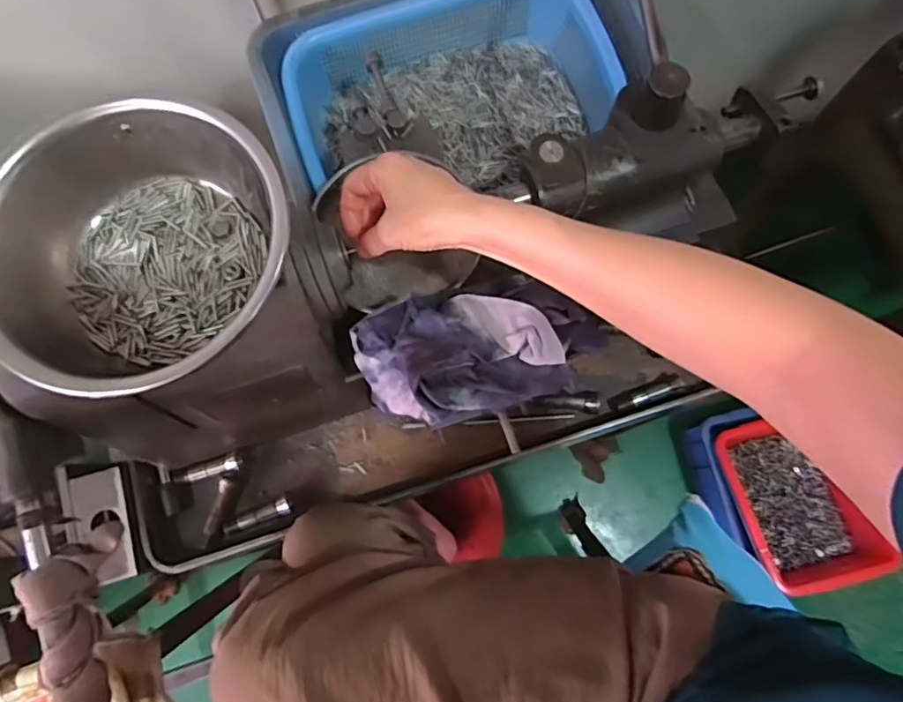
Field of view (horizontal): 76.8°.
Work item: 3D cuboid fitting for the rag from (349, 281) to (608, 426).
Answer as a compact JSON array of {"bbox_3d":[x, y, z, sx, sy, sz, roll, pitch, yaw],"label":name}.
[{"bbox_3d":[0.017,-0.005,0.419,0.176,0.055,0.097,-15,77,-2],"label":"rag"}]

